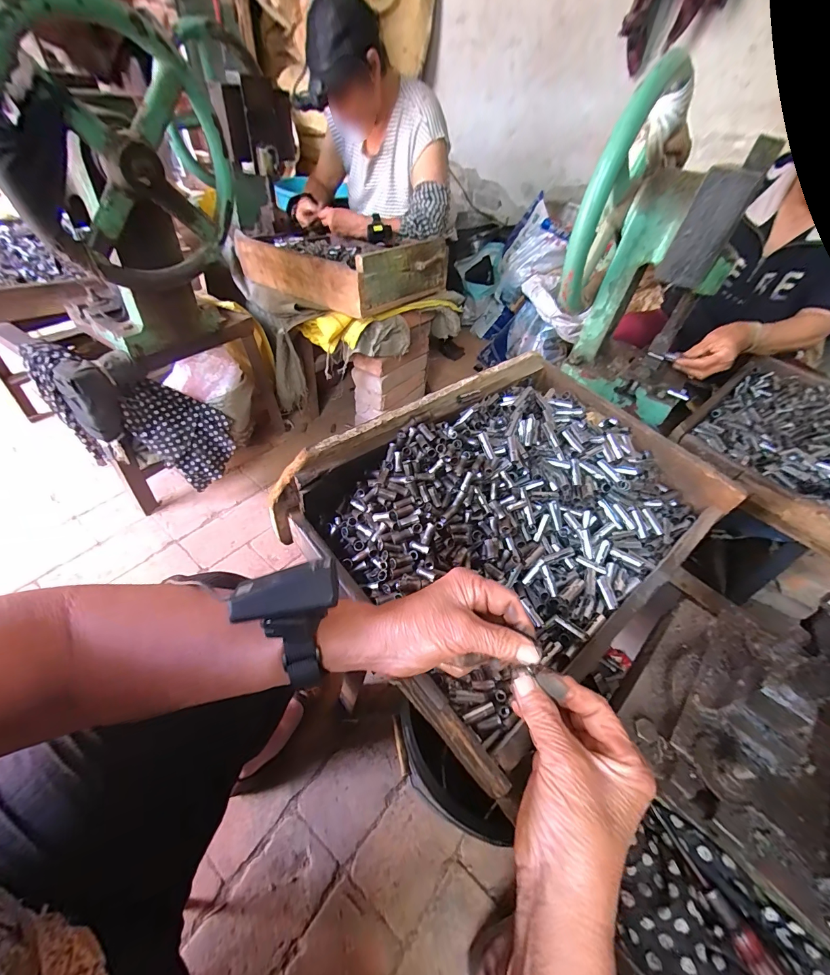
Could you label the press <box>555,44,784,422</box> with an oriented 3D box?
[{"bbox_3d":[0.416,-0.402,0.688,0.265,0.412,0.287,21,48,12],"label":"press"}]

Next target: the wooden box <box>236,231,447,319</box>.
[{"bbox_3d":[-0.206,-0.612,1.019,0.484,0.135,0.332,29,51,19],"label":"wooden box"}]

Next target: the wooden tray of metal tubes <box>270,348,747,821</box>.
[{"bbox_3d":[0.137,0.019,0.495,0.493,0.084,0.377,-35,76,-24],"label":"wooden tray of metal tubes"}]

